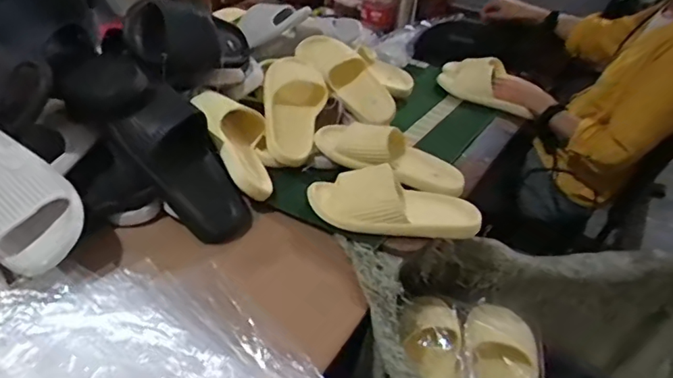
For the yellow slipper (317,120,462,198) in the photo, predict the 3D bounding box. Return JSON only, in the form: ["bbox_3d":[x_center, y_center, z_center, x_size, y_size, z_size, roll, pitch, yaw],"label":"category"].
[{"bbox_3d":[0.094,-0.061,0.927,0.265,0.067,0.106,20,38,20],"label":"yellow slipper"}]

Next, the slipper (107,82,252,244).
[{"bbox_3d":[-0.220,-0.032,0.782,0.110,0.070,0.247,-36,95,-43],"label":"slipper"}]

